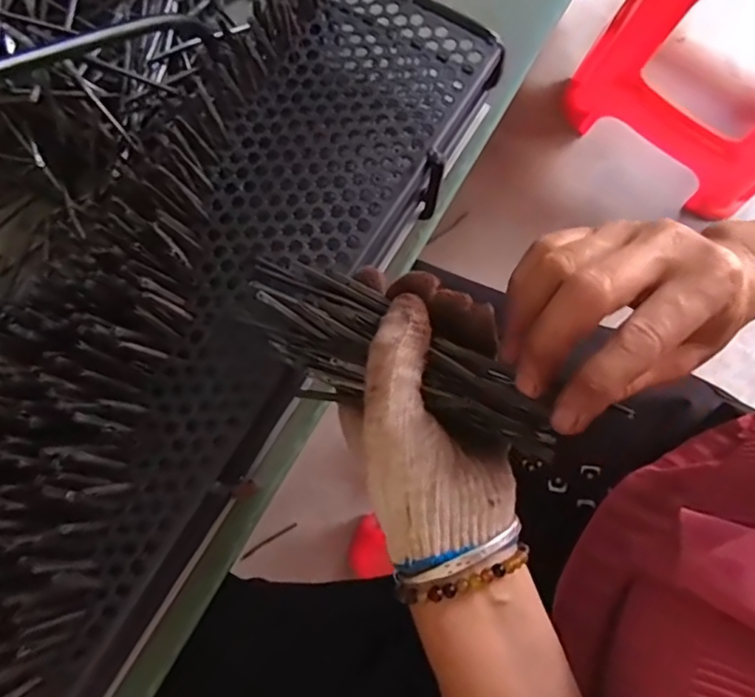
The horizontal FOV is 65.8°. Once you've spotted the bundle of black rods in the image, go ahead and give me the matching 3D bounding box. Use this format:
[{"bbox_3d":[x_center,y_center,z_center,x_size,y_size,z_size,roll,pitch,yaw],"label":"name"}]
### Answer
[{"bbox_3d":[0.006,0.007,0.283,0.169,0.034,0.058,28,79,12],"label":"bundle of black rods"}]

